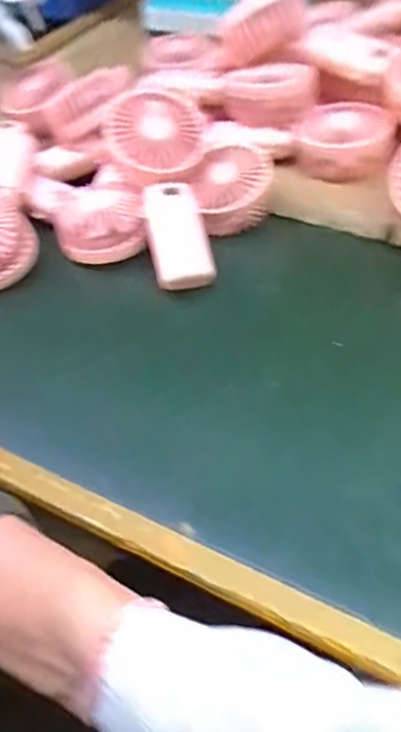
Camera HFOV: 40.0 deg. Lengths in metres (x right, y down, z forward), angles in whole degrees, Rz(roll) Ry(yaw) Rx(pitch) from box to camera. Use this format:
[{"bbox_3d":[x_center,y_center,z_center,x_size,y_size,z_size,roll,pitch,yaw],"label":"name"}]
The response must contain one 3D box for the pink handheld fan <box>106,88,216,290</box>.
[{"bbox_3d":[-0.030,-0.160,0.492,0.080,0.041,0.189,-12,80,-5],"label":"pink handheld fan"}]

